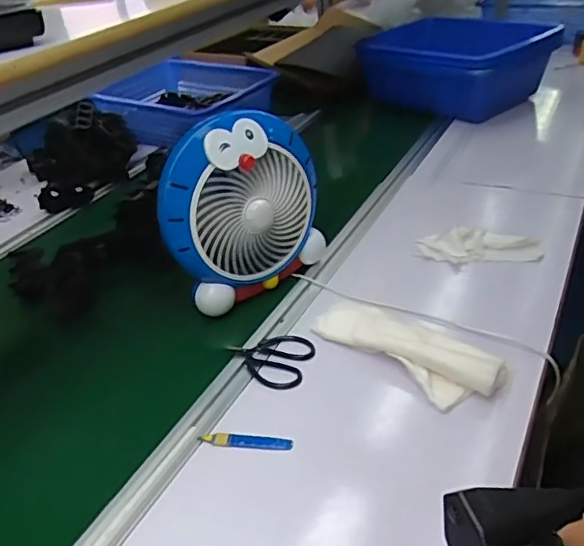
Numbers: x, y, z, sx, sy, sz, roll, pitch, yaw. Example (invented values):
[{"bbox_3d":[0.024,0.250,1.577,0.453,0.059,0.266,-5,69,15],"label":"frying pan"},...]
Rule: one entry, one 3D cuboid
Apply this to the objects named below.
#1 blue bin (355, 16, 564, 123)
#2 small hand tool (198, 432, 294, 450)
[{"bbox_3d":[0.417,-0.508,1.363,0.379,0.161,0.356,-26,40,-25],"label":"blue bin"},{"bbox_3d":[-0.049,0.177,0.592,0.099,0.004,0.014,0,36,10],"label":"small hand tool"}]

